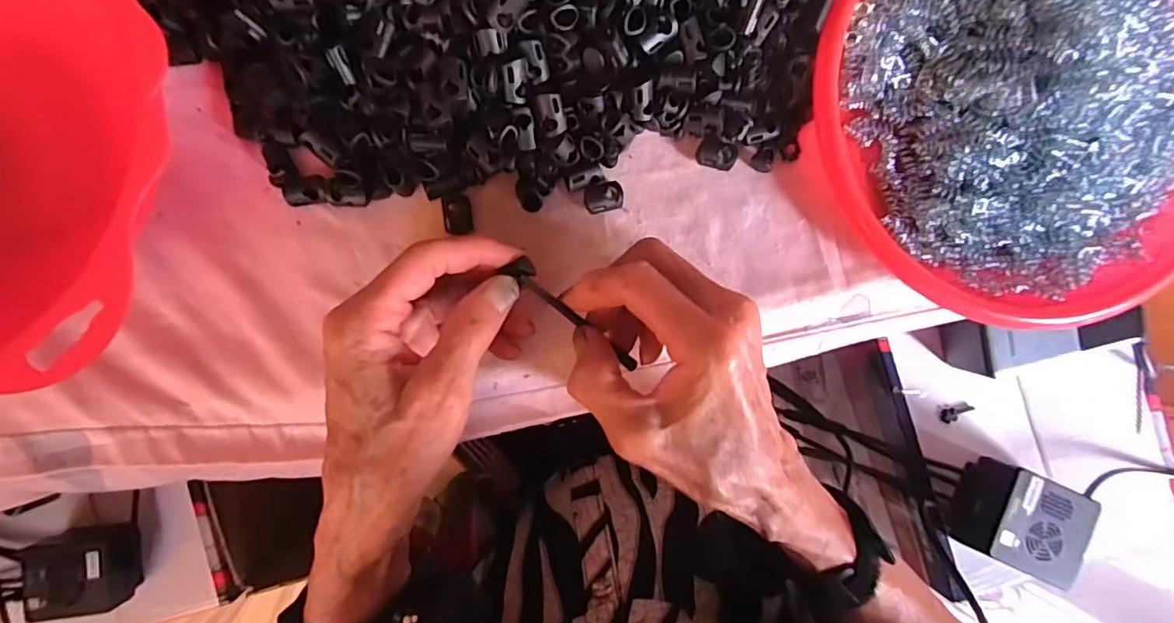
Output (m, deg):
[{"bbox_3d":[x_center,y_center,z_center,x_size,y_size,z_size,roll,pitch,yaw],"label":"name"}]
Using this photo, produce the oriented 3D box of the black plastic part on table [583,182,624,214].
[{"bbox_3d":[0.008,-0.059,0.286,0.020,0.008,0.014,-13,92,-4],"label":"black plastic part on table"}]

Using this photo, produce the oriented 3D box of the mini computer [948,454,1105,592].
[{"bbox_3d":[0.343,0.164,0.438,0.081,0.047,0.073,23,89,-5],"label":"mini computer"}]

